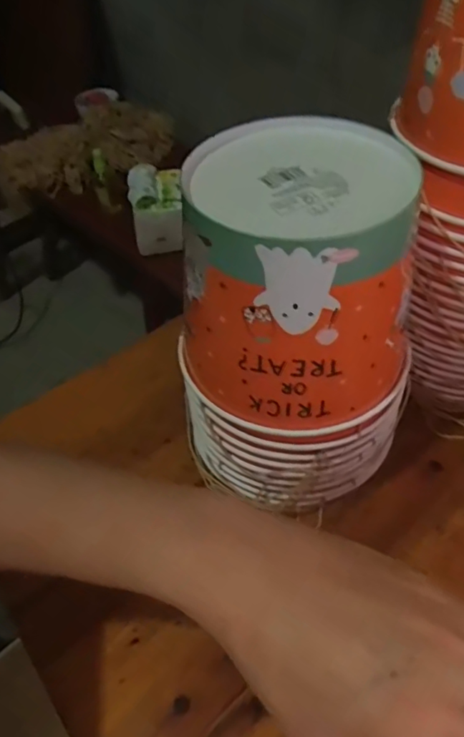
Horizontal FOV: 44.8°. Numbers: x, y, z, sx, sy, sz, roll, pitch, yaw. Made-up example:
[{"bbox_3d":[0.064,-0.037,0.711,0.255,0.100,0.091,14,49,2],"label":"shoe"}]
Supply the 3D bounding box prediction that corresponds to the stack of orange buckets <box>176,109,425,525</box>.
[{"bbox_3d":[0.043,-0.017,0.380,0.147,0.224,0.136,-1,48,5],"label":"stack of orange buckets"}]

